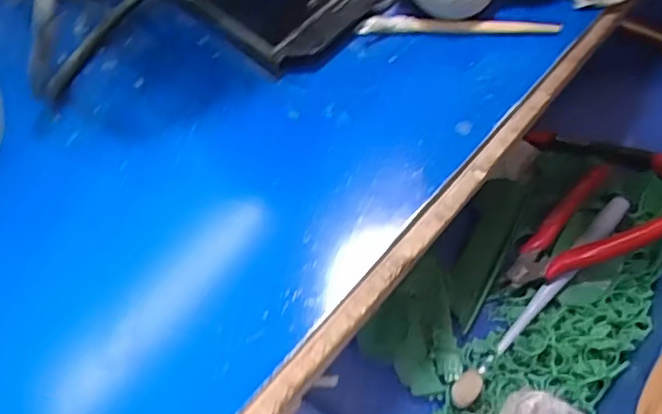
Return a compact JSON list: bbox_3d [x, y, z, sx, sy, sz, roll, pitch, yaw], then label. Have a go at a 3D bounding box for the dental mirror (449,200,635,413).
[{"bbox_3d":[0.142,0.060,0.427,0.016,0.024,0.183,40,70,19],"label":"dental mirror"}]

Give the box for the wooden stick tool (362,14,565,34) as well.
[{"bbox_3d":[0.070,-0.100,0.351,0.108,0.006,0.008,2,63,2],"label":"wooden stick tool"}]

